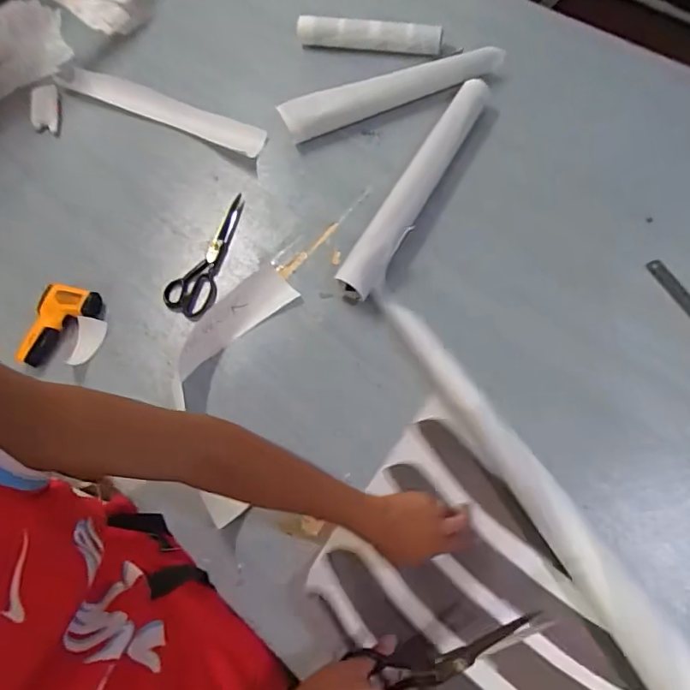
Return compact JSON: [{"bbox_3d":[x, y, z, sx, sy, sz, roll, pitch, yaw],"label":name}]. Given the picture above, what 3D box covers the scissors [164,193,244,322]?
[{"bbox_3d":[-0.247,-0.161,0.905,0.091,0.020,0.254,6,67,6],"label":"scissors"}]

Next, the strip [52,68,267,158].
[{"bbox_3d":[-0.378,-0.476,1.042,0.491,0.036,0.066,24,70,13],"label":"strip"}]

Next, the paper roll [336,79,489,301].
[{"bbox_3d":[0.136,-0.290,0.918,0.065,0.070,0.508,26,70,14],"label":"paper roll"}]

